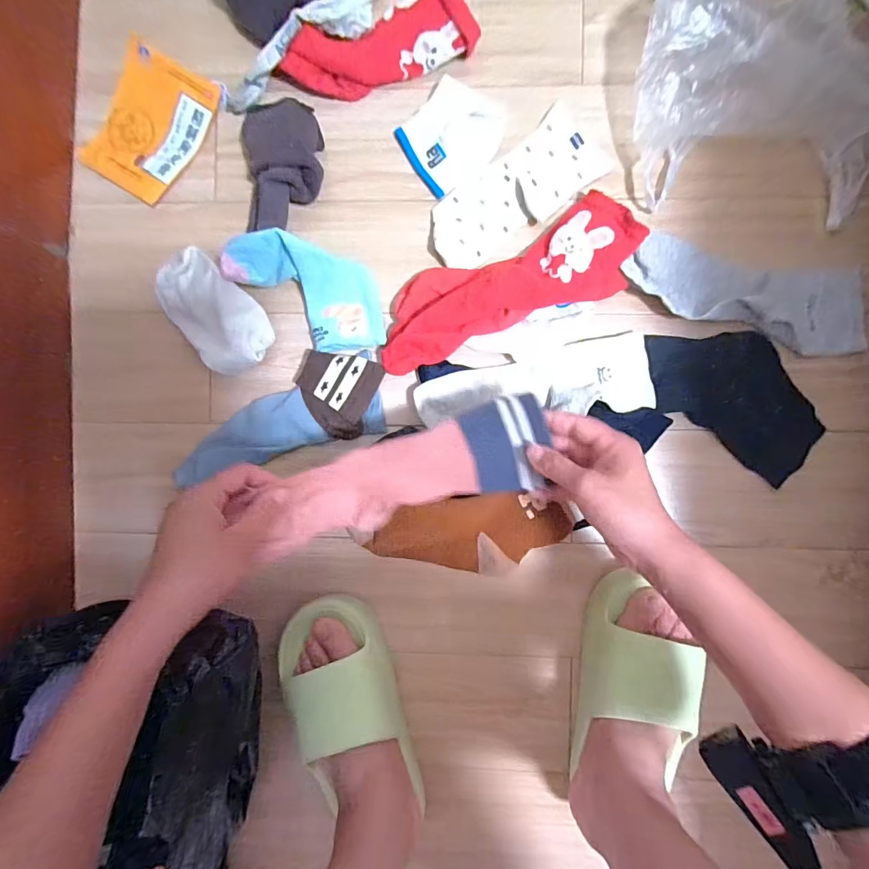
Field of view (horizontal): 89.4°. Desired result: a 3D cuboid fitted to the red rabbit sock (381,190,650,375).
[{"bbox_3d":[0.071,-0.154,0.448,0.282,0.048,0.101,-23,89,2],"label":"red rabbit sock"}]

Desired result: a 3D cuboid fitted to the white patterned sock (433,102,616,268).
[{"bbox_3d":[0.090,-0.263,0.464,0.215,0.014,0.083,-36,89,1],"label":"white patterned sock"}]

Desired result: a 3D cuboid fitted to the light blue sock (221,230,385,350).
[{"bbox_3d":[-0.123,-0.150,0.451,0.160,0.065,0.098,43,91,1],"label":"light blue sock"}]

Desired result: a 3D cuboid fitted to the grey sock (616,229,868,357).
[{"bbox_3d":[0.317,-0.144,0.447,0.241,0.022,0.087,12,90,2],"label":"grey sock"}]

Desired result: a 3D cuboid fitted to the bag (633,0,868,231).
[{"bbox_3d":[0.319,-0.330,0.427,0.235,0.067,0.231,-5,90,2],"label":"bag"}]

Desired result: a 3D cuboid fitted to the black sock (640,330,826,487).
[{"bbox_3d":[0.315,-0.045,0.462,0.195,0.010,0.109,35,99,4],"label":"black sock"}]

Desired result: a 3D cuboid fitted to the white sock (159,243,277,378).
[{"bbox_3d":[-0.237,-0.130,0.472,0.080,0.043,0.137,-44,89,1],"label":"white sock"}]

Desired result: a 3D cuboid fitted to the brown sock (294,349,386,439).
[{"bbox_3d":[-0.111,-0.049,0.473,0.090,0.020,0.085,22,91,2],"label":"brown sock"}]

